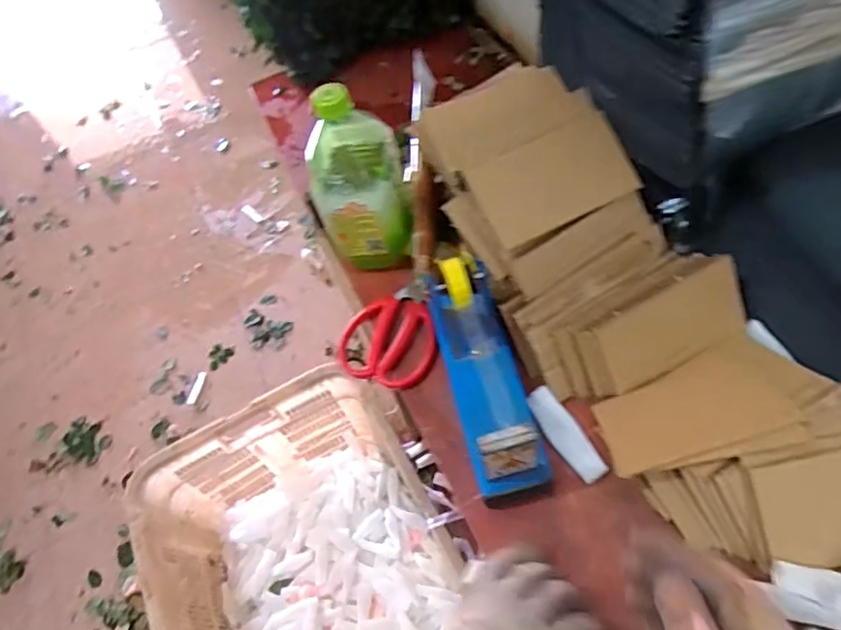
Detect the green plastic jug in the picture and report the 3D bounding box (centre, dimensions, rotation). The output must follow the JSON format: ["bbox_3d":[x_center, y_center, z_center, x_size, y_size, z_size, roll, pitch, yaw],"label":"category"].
[{"bbox_3d":[-0.061,-0.143,0.594,0.093,0.185,0.119,-18,58,-2],"label":"green plastic jug"}]

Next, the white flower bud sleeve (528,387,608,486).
[{"bbox_3d":[0.126,0.104,0.517,0.028,0.012,0.089,-29,59,-9],"label":"white flower bud sleeve"}]

